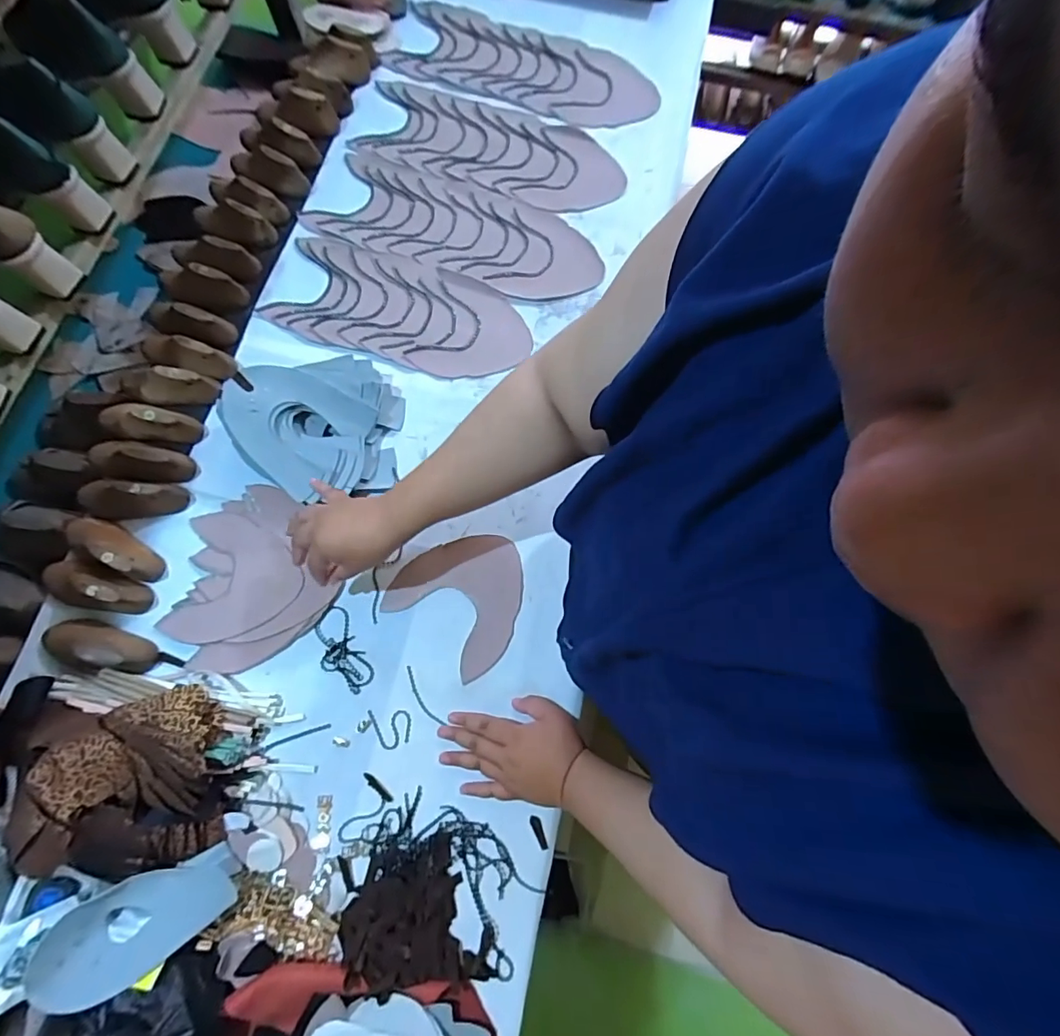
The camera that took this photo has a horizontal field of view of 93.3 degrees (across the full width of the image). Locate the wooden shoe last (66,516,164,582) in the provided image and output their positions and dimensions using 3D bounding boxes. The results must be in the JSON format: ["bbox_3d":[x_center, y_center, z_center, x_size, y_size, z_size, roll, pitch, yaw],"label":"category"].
[{"bbox_3d":[-0.535,0.035,0.631,0.143,0.050,0.050,25,77,7],"label":"wooden shoe last"}]

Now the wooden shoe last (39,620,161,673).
[{"bbox_3d":[-0.530,0.153,0.600,0.138,0.049,0.055,12,76,3],"label":"wooden shoe last"}]

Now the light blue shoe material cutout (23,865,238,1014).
[{"bbox_3d":[-0.384,0.399,0.488,0.156,0.022,0.080,-22,58,-28],"label":"light blue shoe material cutout"}]

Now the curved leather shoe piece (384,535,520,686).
[{"bbox_3d":[-0.081,0.094,0.642,0.161,0.008,0.160,38,80,8],"label":"curved leather shoe piece"}]

